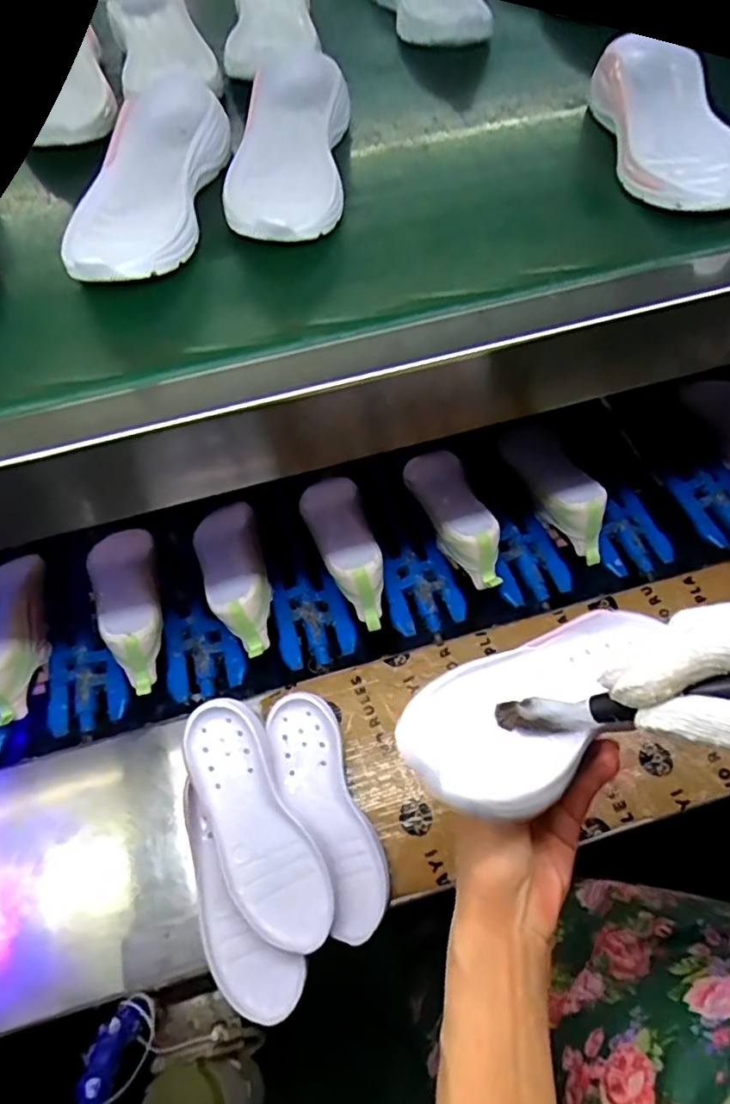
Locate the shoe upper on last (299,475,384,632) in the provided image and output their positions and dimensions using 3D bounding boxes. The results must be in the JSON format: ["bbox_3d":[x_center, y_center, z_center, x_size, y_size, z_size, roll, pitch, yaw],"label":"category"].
[{"bbox_3d":[-0.025,-0.008,0.750,0.078,0.083,0.207,-15,62,-5],"label":"shoe upper on last"}]

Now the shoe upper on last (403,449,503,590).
[{"bbox_3d":[0.115,-0.042,0.751,0.076,0.080,0.190,-17,62,-6],"label":"shoe upper on last"}]

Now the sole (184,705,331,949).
[{"bbox_3d":[-0.104,0.249,0.558,0.084,0.024,0.223,-27,71,-8],"label":"sole"}]

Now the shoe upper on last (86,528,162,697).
[{"bbox_3d":[-0.282,0.058,0.715,0.073,0.071,0.208,-18,62,-7],"label":"shoe upper on last"}]

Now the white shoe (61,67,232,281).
[{"bbox_3d":[-0.159,-0.274,0.443,0.088,0.039,0.206,5,62,6],"label":"white shoe"}]

